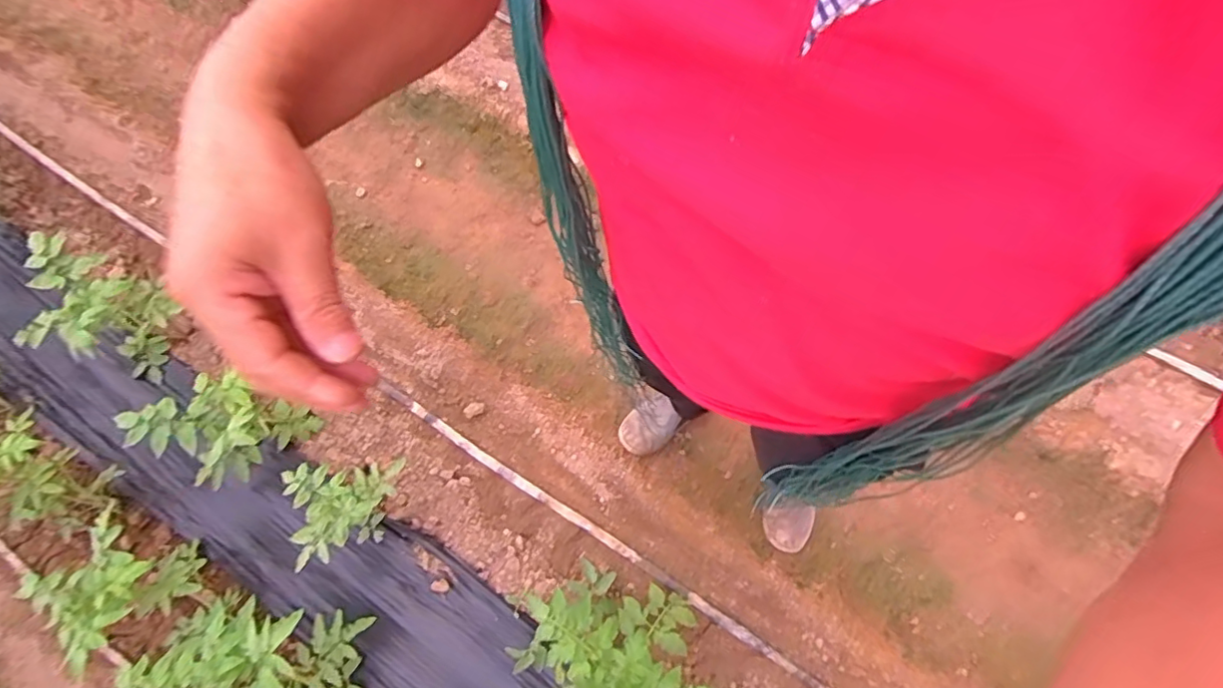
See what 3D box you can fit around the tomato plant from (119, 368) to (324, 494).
[{"bbox_3d":[-0.754,0.180,1.169,0.214,0.264,0.173,-35,74,-6],"label":"tomato plant"}]

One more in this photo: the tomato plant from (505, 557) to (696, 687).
[{"bbox_3d":[-0.016,0.536,0.999,0.317,0.250,0.269,-40,75,-8],"label":"tomato plant"}]

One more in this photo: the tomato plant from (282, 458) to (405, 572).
[{"bbox_3d":[-0.494,0.309,1.104,0.174,0.197,0.172,-13,73,0],"label":"tomato plant"}]

